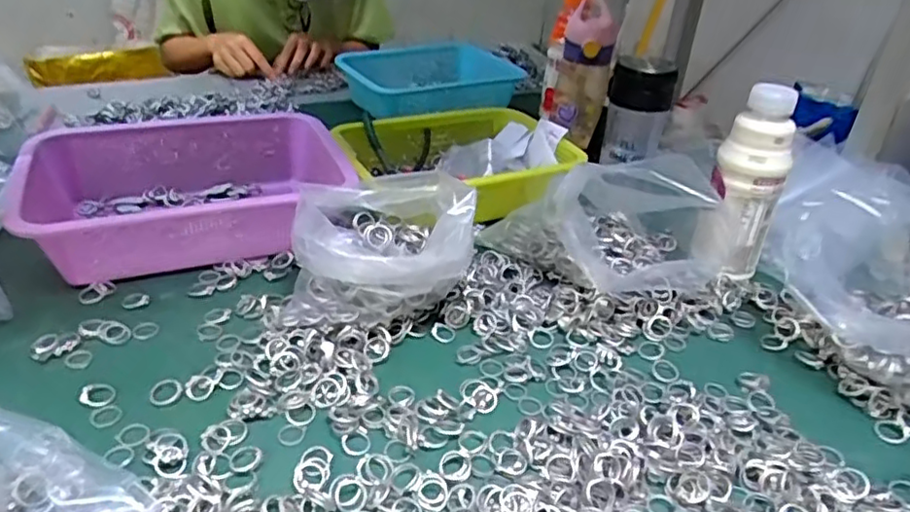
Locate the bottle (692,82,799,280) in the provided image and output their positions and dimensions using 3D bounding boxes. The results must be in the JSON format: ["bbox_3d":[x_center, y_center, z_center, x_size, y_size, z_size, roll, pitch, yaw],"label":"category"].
[{"bbox_3d":[0.278,-0.058,0.614,0.067,0.190,0.067,20,35,21],"label":"bottle"}]

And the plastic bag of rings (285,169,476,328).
[{"bbox_3d":[-0.067,-0.008,0.564,0.156,0.106,0.120,-1,33,-11],"label":"plastic bag of rings"}]

